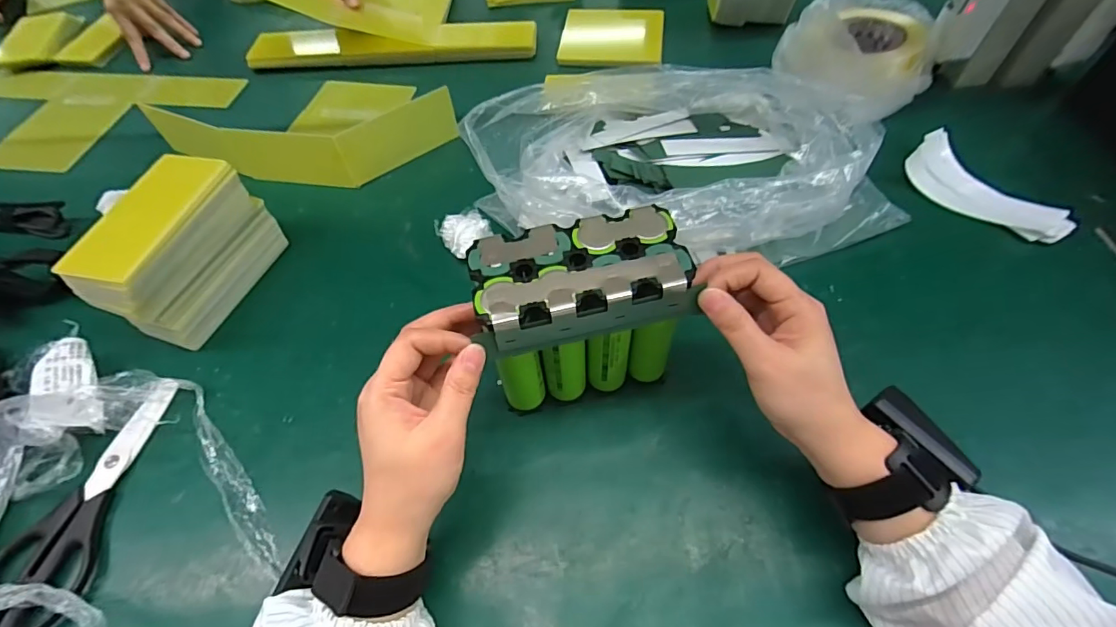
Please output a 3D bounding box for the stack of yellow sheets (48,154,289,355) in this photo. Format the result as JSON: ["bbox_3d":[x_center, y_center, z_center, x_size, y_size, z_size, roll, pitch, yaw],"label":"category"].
[{"bbox_3d":[-0.353,-0.058,0.459,0.076,0.106,0.154,13,58,12],"label":"stack of yellow sheets"}]

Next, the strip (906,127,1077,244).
[{"bbox_3d":[0.422,-0.121,0.486,0.068,0.025,0.148,-32,60,-17],"label":"strip"}]

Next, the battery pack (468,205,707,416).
[{"bbox_3d":[0.017,0.006,0.363,0.132,0.138,0.073,-12,58,-3],"label":"battery pack"}]

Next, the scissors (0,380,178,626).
[{"bbox_3d":[-0.375,0.143,0.383,0.068,0.018,0.189,-1,57,2],"label":"scissors"}]

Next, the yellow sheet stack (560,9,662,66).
[{"bbox_3d":[0.079,-0.402,0.711,0.143,0.015,0.129,5,57,7],"label":"yellow sheet stack"}]

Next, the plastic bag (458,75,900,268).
[{"bbox_3d":[0.121,-0.153,0.480,0.398,0.111,0.199,-1,57,3],"label":"plastic bag"}]

